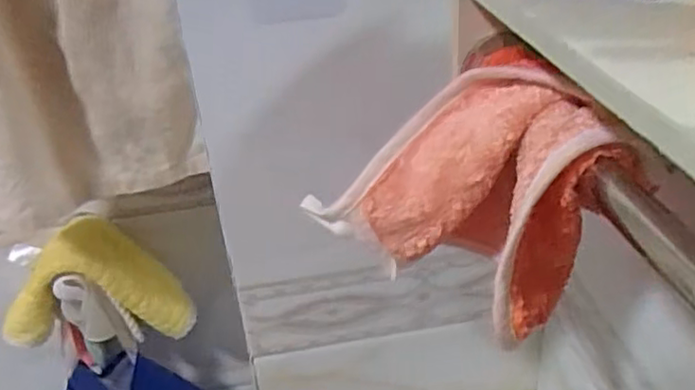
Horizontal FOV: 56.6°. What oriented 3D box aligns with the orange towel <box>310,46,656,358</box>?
[{"bbox_3d":[0.058,0.004,0.327,0.107,0.109,0.129,-22,35,-25],"label":"orange towel"}]

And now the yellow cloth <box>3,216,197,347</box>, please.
[{"bbox_3d":[-0.290,0.096,0.745,0.198,0.136,0.105,-11,31,-10],"label":"yellow cloth"}]

